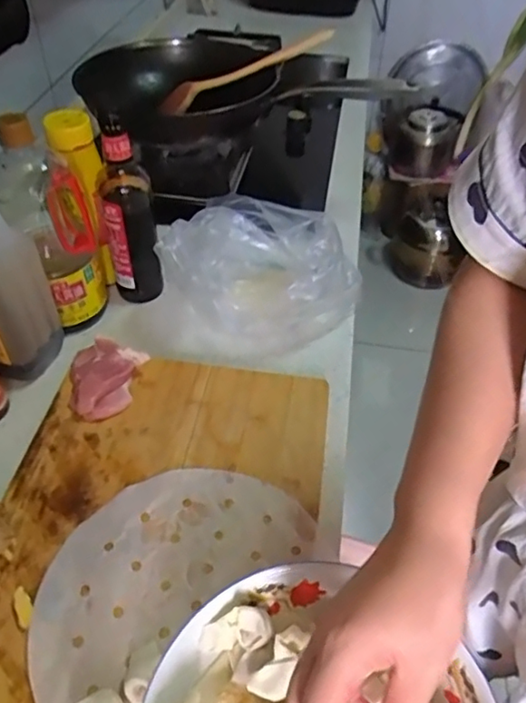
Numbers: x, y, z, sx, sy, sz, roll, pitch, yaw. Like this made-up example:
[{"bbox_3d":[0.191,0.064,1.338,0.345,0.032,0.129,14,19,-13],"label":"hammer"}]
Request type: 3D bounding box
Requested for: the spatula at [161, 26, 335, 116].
[{"bbox_3d":[-0.028,-0.439,0.882,0.284,0.027,0.076,-20,48,8],"label":"spatula"}]

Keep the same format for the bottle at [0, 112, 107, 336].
[{"bbox_3d":[-0.249,-0.146,0.647,0.098,0.248,0.099,-19,49,-21],"label":"bottle"}]

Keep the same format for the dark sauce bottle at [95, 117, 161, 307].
[{"bbox_3d":[-0.164,-0.166,0.690,0.060,0.245,0.056,-8,46,-11],"label":"dark sauce bottle"}]

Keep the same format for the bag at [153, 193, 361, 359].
[{"bbox_3d":[-0.008,-0.095,0.698,0.191,0.119,0.184,33,52,27],"label":"bag"}]

